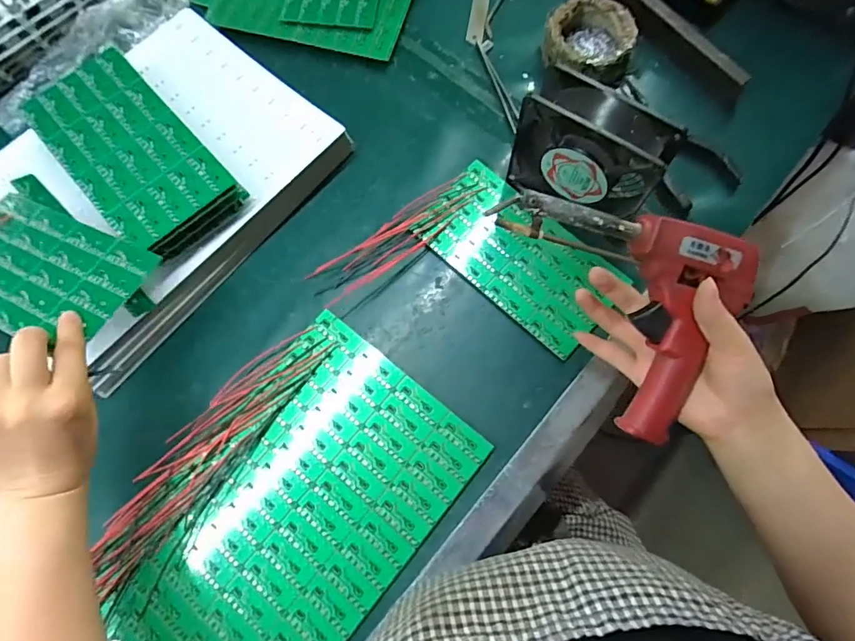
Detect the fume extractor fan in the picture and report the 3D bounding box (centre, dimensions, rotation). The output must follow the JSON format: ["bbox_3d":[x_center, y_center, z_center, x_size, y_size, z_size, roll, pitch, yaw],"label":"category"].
[{"bbox_3d":[0.137,-0.141,0.418,0.114,0.118,0.057,39,79,10],"label":"fume extractor fan"}]

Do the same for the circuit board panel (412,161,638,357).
[{"bbox_3d":[0.084,-0.063,0.455,0.183,0.005,0.101,42,80,13],"label":"circuit board panel"}]

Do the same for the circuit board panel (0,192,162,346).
[{"bbox_3d":[-0.305,-0.040,0.385,0.177,0.007,0.098,21,68,16],"label":"circuit board panel"}]

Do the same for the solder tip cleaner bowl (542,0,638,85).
[{"bbox_3d":[0.166,-0.286,0.503,0.087,0.042,0.086,0,75,1],"label":"solder tip cleaner bowl"}]

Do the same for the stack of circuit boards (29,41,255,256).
[{"bbox_3d":[-0.261,-0.144,0.434,0.101,0.033,0.195,-42,79,-10],"label":"stack of circuit boards"}]

